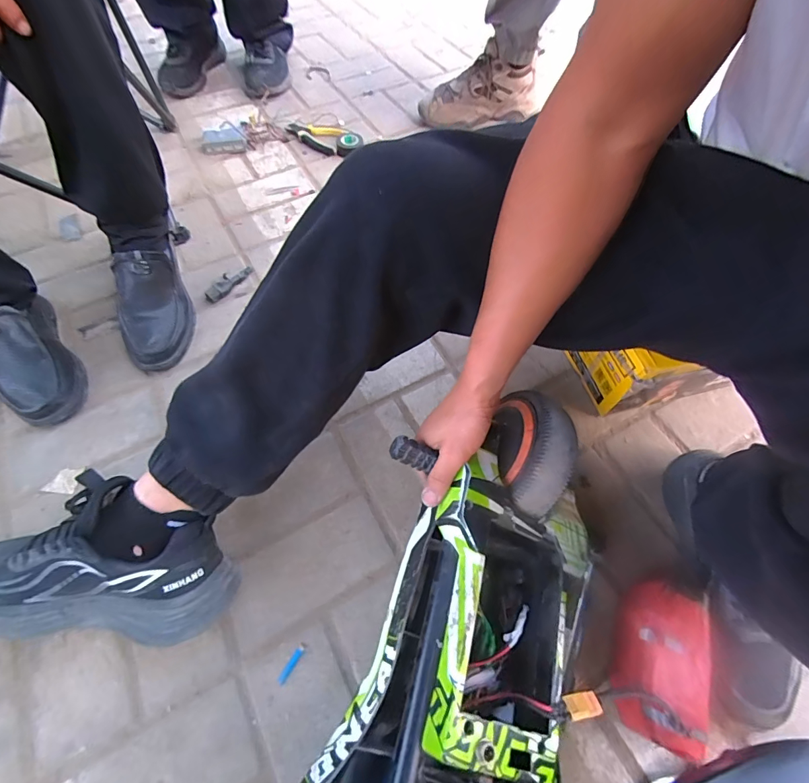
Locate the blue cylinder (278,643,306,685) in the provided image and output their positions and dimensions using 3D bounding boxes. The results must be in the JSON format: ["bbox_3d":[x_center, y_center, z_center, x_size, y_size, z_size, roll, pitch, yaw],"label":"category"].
[{"bbox_3d":[-0.117,0.282,0.417,0.008,0.004,0.039,28,64,14],"label":"blue cylinder"}]

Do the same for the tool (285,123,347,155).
[{"bbox_3d":[-0.202,-0.576,0.899,0.123,0.019,0.105,12,61,6],"label":"tool"}]

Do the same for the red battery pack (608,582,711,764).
[{"bbox_3d":[0.239,0.257,0.390,0.058,0.083,0.128,16,60,8],"label":"red battery pack"}]

